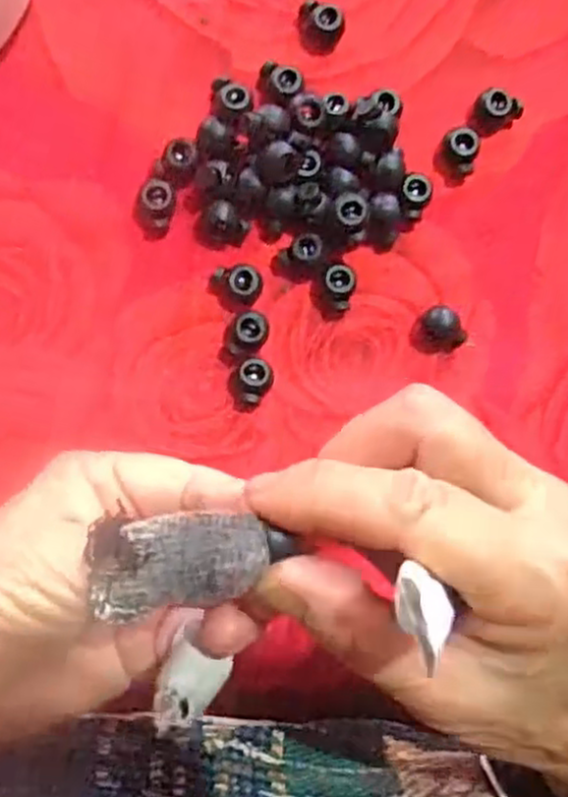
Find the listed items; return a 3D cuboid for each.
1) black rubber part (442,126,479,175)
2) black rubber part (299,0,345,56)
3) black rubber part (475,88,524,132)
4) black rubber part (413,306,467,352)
[{"bbox_3d":[0.073,-0.103,0.307,0.016,0.011,0.014,36,82,-1],"label":"black rubber part"},{"bbox_3d":[0.015,-0.152,0.305,0.018,0.013,0.014,16,83,-3],"label":"black rubber part"},{"bbox_3d":[0.089,-0.120,0.309,0.018,0.010,0.012,21,83,-3],"label":"black rubber part"},{"bbox_3d":[0.063,-0.027,0.299,0.017,0.010,0.019,-39,89,-8],"label":"black rubber part"}]

